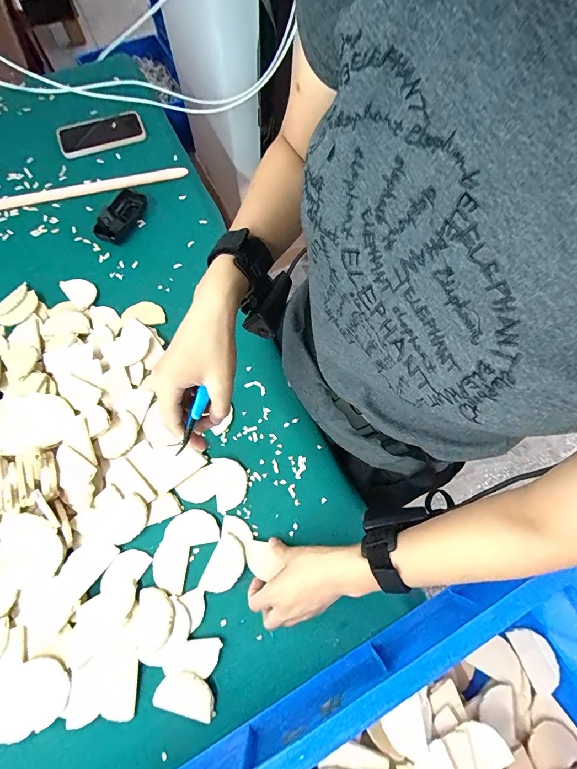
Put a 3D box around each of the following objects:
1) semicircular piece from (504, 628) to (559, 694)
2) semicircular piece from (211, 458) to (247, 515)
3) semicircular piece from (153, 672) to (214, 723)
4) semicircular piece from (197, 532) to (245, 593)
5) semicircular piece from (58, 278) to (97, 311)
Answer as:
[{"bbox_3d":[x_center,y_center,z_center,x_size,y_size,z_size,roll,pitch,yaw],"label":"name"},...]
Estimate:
[{"bbox_3d":[0.299,0.330,0.417,0.041,0.005,0.066,-20,68,-3],"label":"semicircular piece"},{"bbox_3d":[-0.080,0.137,0.478,0.044,0.007,0.070,-10,71,-5],"label":"semicircular piece"},{"bbox_3d":[-0.119,0.357,0.400,0.068,0.004,0.038,13,71,4],"label":"semicircular piece"},{"bbox_3d":[-0.082,0.234,0.443,0.043,0.008,0.070,24,72,7],"label":"semicircular piece"},{"bbox_3d":[-0.344,-0.154,0.573,0.067,0.010,0.043,44,75,13],"label":"semicircular piece"}]

